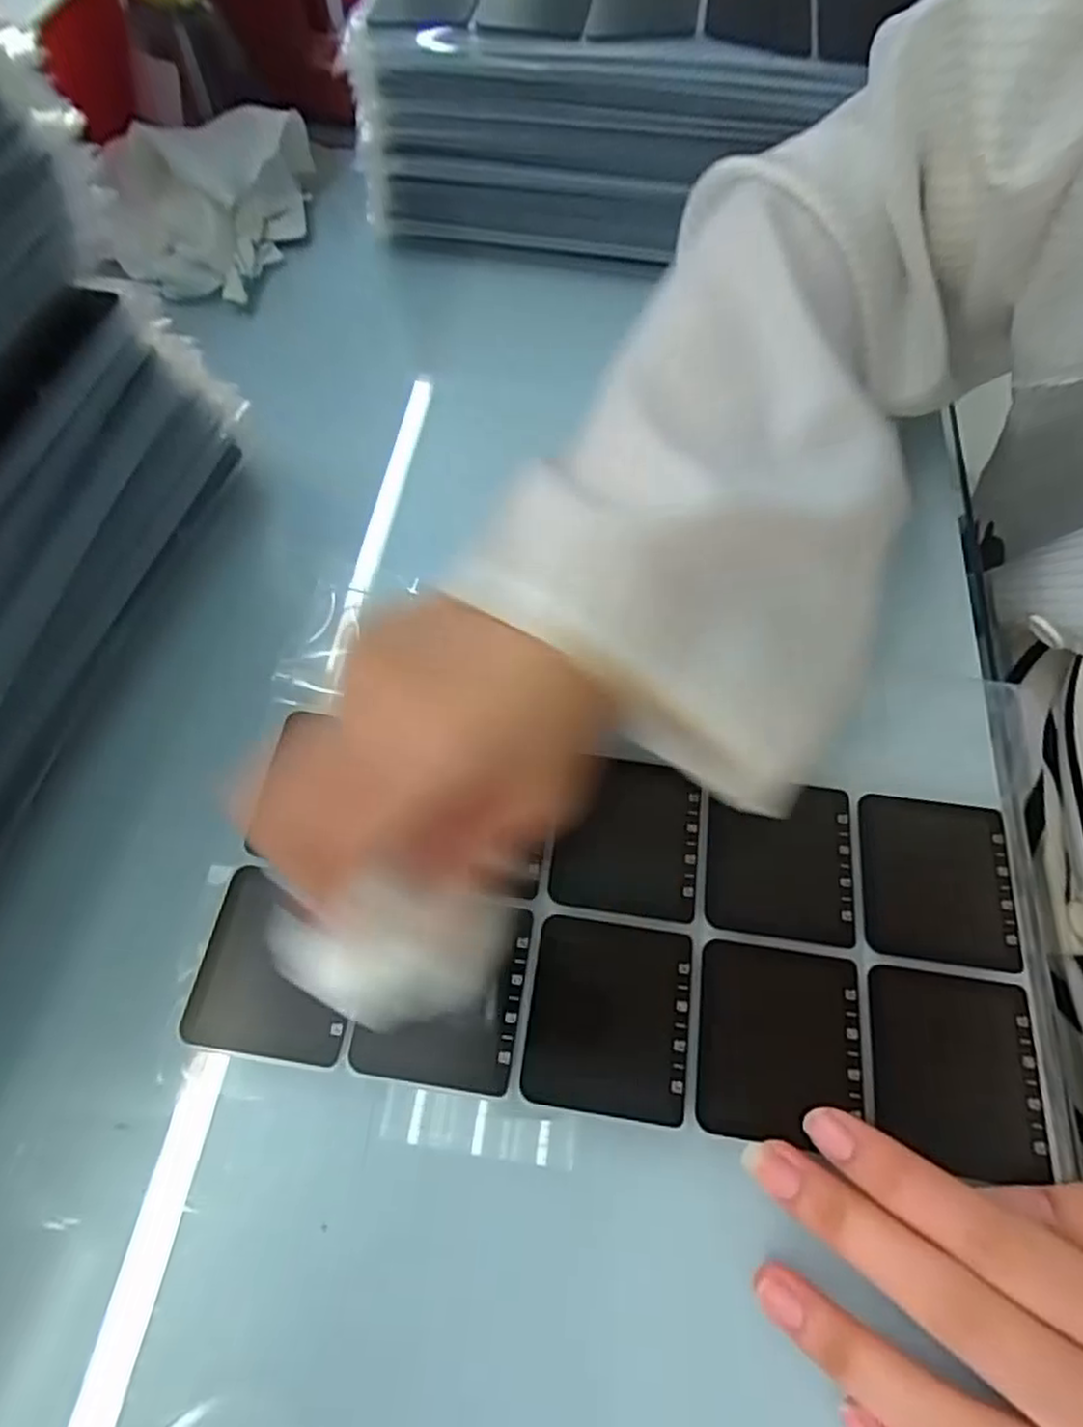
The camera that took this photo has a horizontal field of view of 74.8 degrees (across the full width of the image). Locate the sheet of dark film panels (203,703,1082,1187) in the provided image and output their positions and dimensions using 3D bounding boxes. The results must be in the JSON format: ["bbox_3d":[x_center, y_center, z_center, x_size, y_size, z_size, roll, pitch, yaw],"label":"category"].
[{"bbox_3d":[0.028,0.069,0.235,0.261,0.006,0.115,8,63,4],"label":"sheet of dark film panels"}]

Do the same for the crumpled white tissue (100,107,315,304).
[{"bbox_3d":[-0.186,-0.286,0.390,0.100,0.046,0.117,-3,64,-3],"label":"crumpled white tissue"}]

